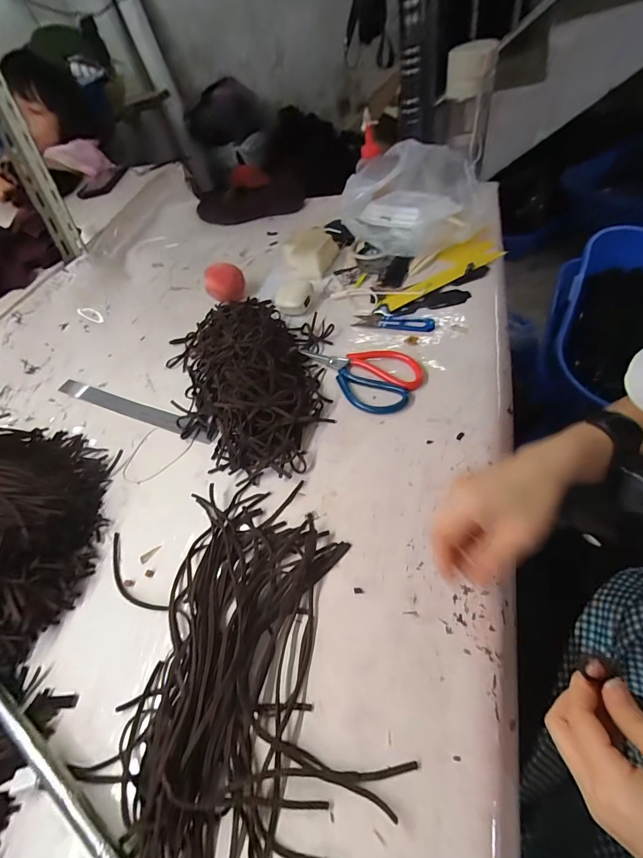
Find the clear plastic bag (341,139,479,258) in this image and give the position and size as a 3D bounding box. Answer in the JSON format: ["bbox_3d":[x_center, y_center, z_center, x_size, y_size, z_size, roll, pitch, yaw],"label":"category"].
[{"bbox_3d":[0.154,-0.385,0.586,0.184,0.135,0.178,20,61,25],"label":"clear plastic bag"}]

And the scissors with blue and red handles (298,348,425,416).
[{"bbox_3d":[0.048,-0.085,0.471,0.166,0.012,0.100,35,68,31],"label":"scissors with blue and red handles"}]

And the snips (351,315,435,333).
[{"bbox_3d":[0.103,-0.156,0.513,0.115,0.016,0.029,13,58,21],"label":"snips"}]

